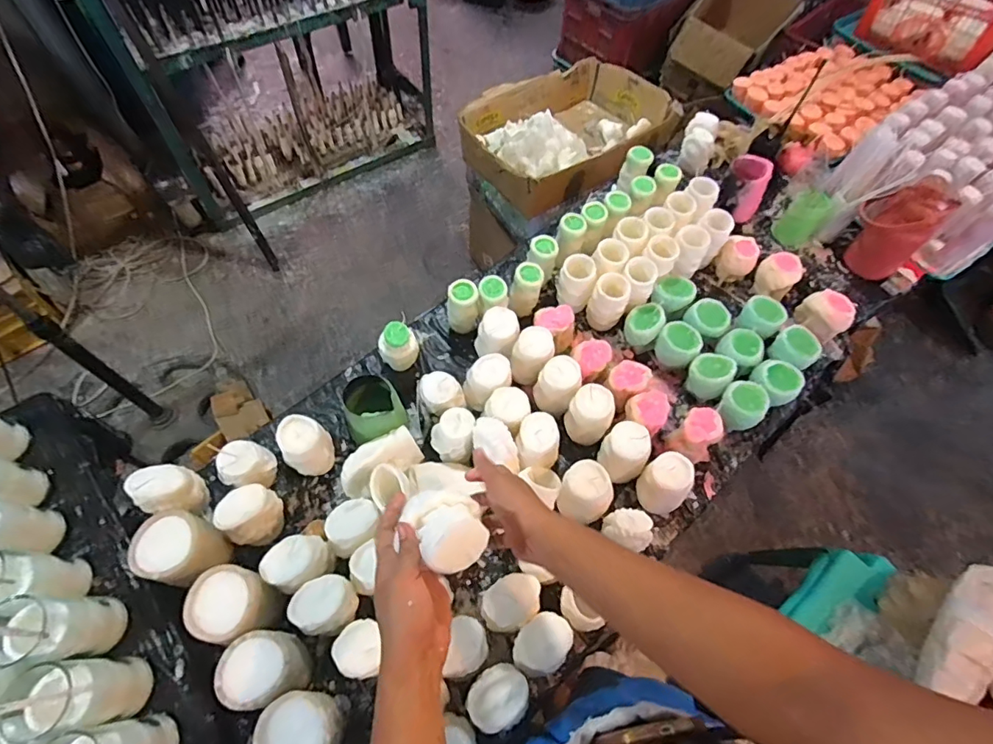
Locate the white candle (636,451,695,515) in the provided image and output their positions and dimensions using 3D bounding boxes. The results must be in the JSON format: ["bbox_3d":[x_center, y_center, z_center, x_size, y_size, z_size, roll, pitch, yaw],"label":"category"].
[{"bbox_3d":[0.245,0.161,0.724,0.069,0.066,0.069,-36,69,-20],"label":"white candle"}]

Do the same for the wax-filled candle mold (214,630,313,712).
[{"bbox_3d":[-0.276,0.356,0.604,0.085,0.089,0.078,-16,64,-11],"label":"wax-filled candle mold"}]

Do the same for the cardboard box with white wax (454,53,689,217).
[{"bbox_3d":[0.169,-0.608,1.276,0.463,0.135,0.376,-34,68,-19],"label":"cardboard box with white wax"}]

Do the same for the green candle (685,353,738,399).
[{"bbox_3d":[0.364,0.002,0.854,0.064,0.059,0.068,37,66,16],"label":"green candle"}]

